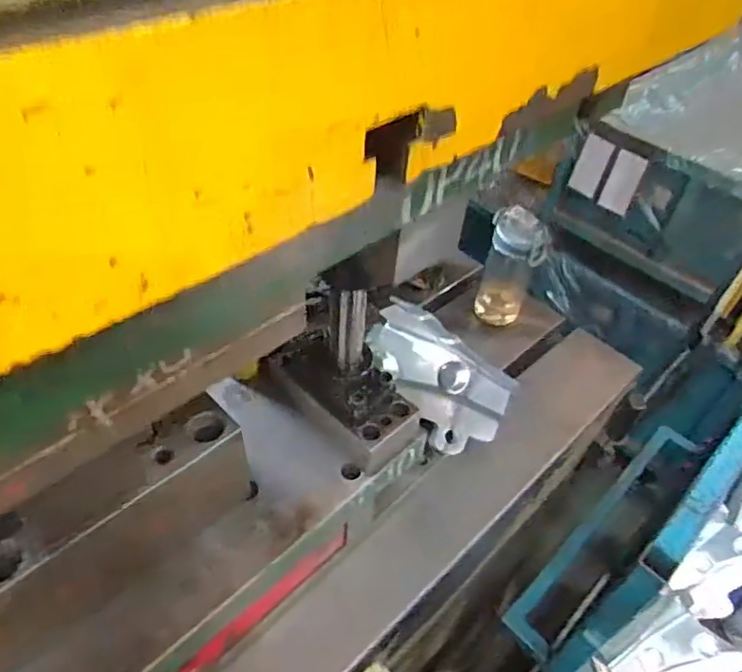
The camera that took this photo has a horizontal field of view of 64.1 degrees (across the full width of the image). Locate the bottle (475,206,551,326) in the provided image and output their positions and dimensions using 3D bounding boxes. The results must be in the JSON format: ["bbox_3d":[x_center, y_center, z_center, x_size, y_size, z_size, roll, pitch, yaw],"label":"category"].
[{"bbox_3d":[0.211,-0.103,0.885,0.078,0.187,0.058,20,47,14],"label":"bottle"}]

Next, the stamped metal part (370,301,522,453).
[{"bbox_3d":[0.081,0.045,0.717,0.116,0.074,0.198,-31,56,-31],"label":"stamped metal part"}]

